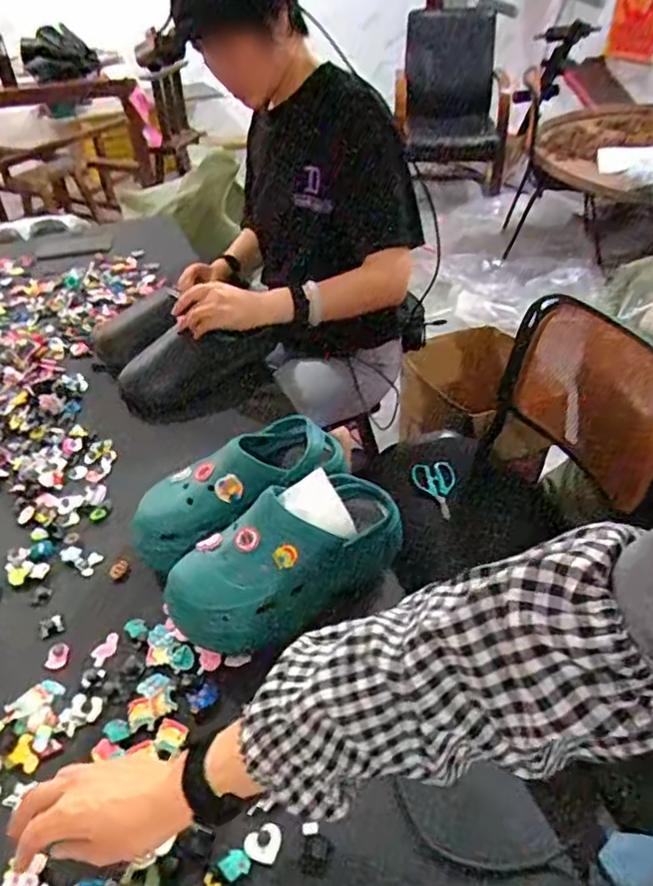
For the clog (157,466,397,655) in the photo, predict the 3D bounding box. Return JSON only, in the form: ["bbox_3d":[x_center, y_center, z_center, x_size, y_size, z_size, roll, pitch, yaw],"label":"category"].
[{"bbox_3d":[-0.035,0.129,0.639,0.262,0.117,0.115,-22,45,-20],"label":"clog"}]

